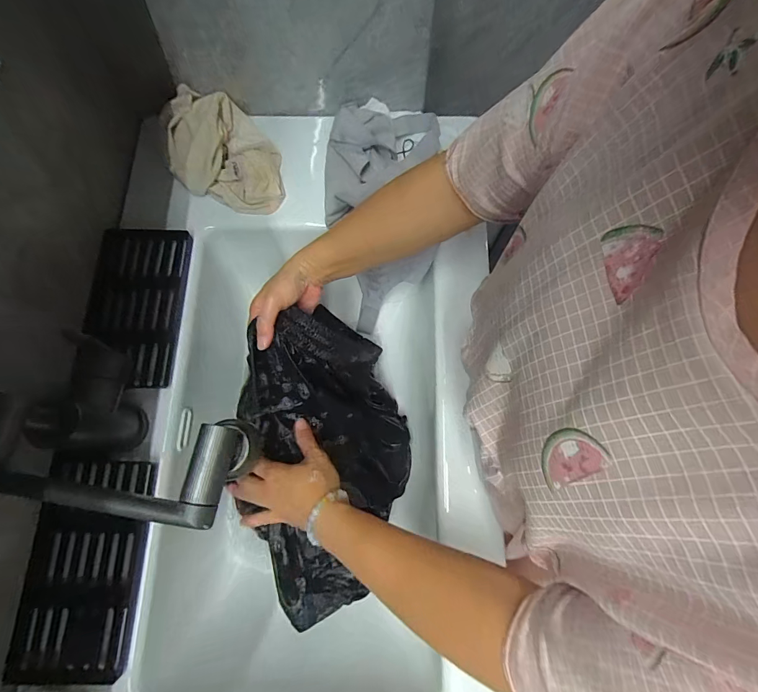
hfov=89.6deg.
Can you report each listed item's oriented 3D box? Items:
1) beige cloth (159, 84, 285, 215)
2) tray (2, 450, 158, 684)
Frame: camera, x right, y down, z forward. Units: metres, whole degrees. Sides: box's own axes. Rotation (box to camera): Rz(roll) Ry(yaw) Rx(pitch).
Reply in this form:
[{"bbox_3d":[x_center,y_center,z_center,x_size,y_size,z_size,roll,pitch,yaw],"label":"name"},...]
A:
[{"bbox_3d":[-0.213,-0.260,0.517,0.144,0.055,0.163,-10,75,-2],"label":"beige cloth"},{"bbox_3d":[-0.309,0.226,0.405,0.115,0.019,0.213,-2,75,0],"label":"tray"}]

